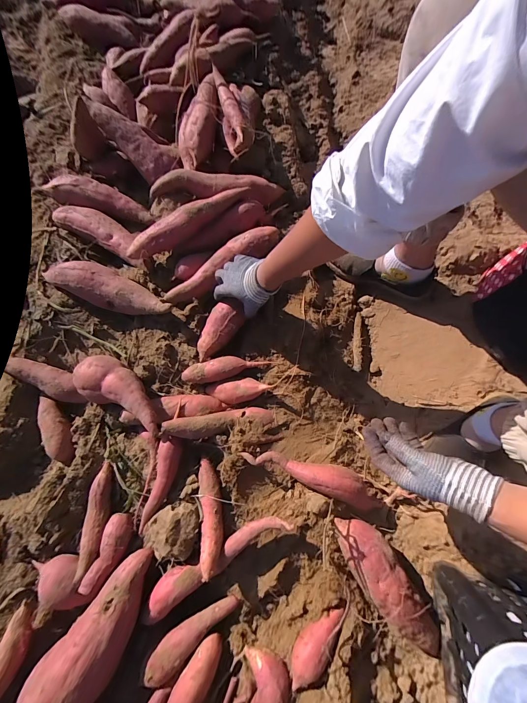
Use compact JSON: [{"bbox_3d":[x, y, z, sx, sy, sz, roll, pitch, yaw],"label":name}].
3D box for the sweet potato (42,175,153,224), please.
[{"bbox_3d":[-0.358,-0.336,0.687,0.239,0.050,0.069,12,75,7],"label":"sweet potato"}]

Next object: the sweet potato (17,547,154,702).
[{"bbox_3d":[-0.255,0.442,0.479,0.101,0.063,0.259,38,80,13],"label":"sweet potato"}]

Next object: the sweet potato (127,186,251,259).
[{"bbox_3d":[-0.146,-0.253,0.634,0.266,0.064,0.052,-33,74,-5],"label":"sweet potato"}]

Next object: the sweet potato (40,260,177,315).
[{"bbox_3d":[-0.302,-0.126,0.626,0.276,0.060,0.076,17,76,9],"label":"sweet potato"}]

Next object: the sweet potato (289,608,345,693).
[{"bbox_3d":[0.078,0.449,0.487,0.043,0.033,0.114,35,79,13],"label":"sweet potato"}]

